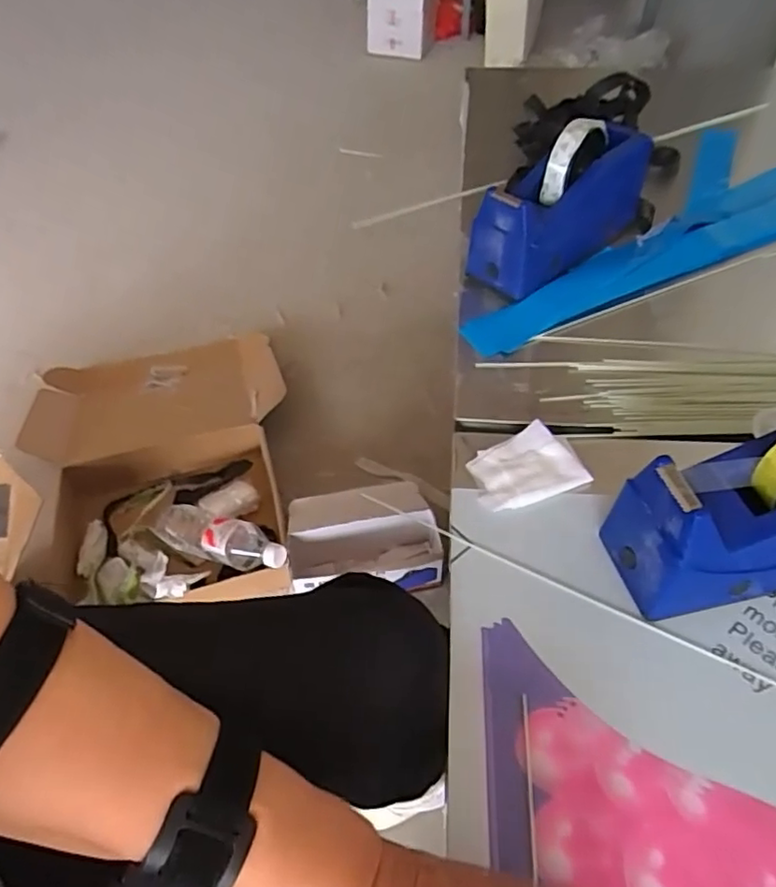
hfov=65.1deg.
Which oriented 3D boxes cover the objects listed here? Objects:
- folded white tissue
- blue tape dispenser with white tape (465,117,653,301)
[{"bbox_3d":[0.102,0.019,0.464,0.079,0.010,0.061,-23,53,-14],"label":"folded white tissue"},{"bbox_3d":[0.178,-0.245,0.607,0.210,0.118,0.079,-38,58,-24],"label":"blue tape dispenser with white tape"}]

